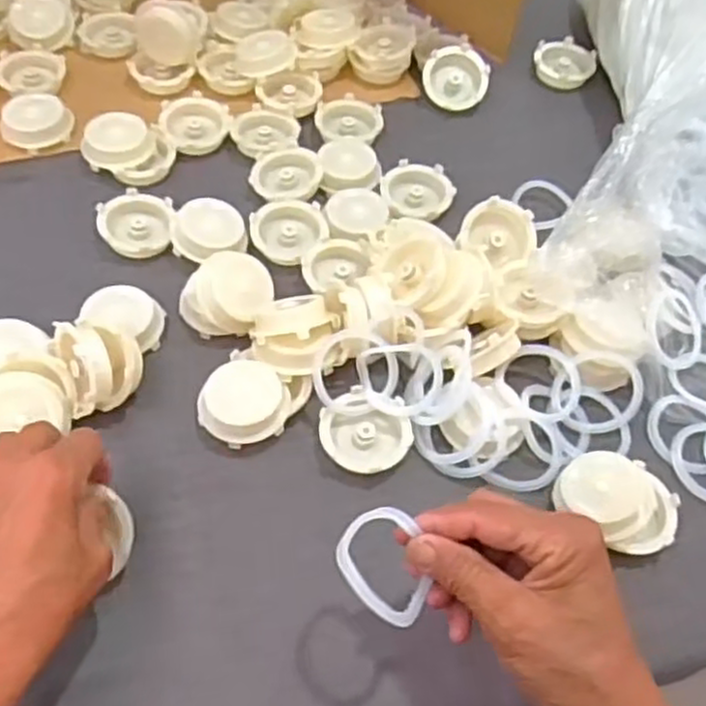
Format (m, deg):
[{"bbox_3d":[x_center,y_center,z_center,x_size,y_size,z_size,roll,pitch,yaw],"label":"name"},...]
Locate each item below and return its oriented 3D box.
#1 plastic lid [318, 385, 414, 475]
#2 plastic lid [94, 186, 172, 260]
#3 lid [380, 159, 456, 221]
[{"bbox_3d":[0.007,0.053,0.486,0.057,0.013,0.051,31,60,15],"label":"plastic lid"},{"bbox_3d":[-0.166,-0.099,0.576,0.055,0.014,0.054,2,57,-3],"label":"plastic lid"},{"bbox_3d":[0.053,-0.134,0.617,0.059,0.012,0.051,20,58,9],"label":"lid"}]

